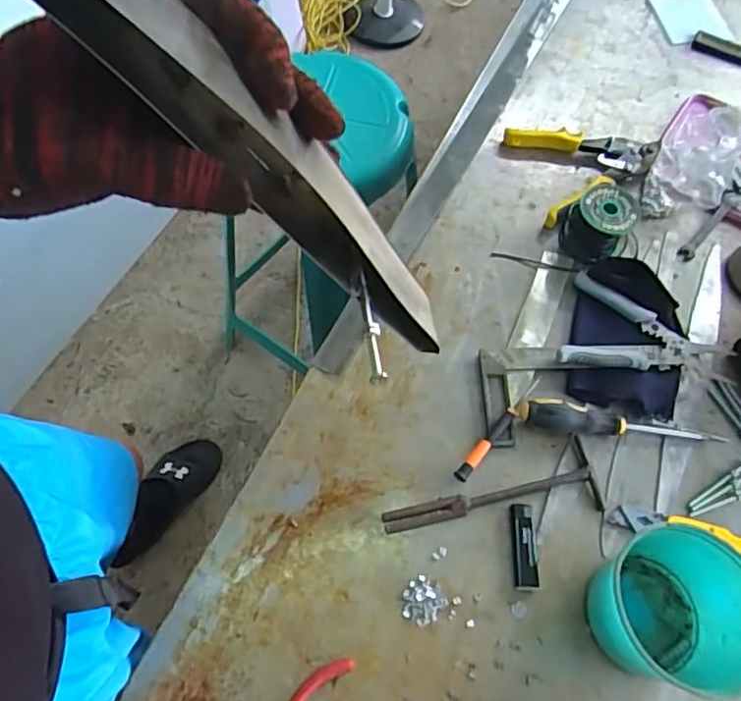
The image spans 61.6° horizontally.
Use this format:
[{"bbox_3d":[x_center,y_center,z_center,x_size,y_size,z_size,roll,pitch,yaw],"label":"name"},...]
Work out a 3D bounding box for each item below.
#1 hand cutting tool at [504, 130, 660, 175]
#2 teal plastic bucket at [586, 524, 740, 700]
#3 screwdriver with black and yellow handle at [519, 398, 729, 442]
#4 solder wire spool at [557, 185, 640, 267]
[{"bbox_3d":[0.279,-0.275,0.831,0.195,0.023,0.052,15,64,5],"label":"hand cutting tool"},{"bbox_3d":[0.269,0.227,0.544,0.116,0.098,0.110,22,65,8],"label":"teal plastic bucket"},{"bbox_3d":[0.267,0.074,0.654,0.217,0.033,0.031,4,63,0],"label":"screwdriver with black and yellow handle"},{"bbox_3d":[0.276,-0.153,0.751,0.078,0.061,0.081,1,63,-2],"label":"solder wire spool"}]

